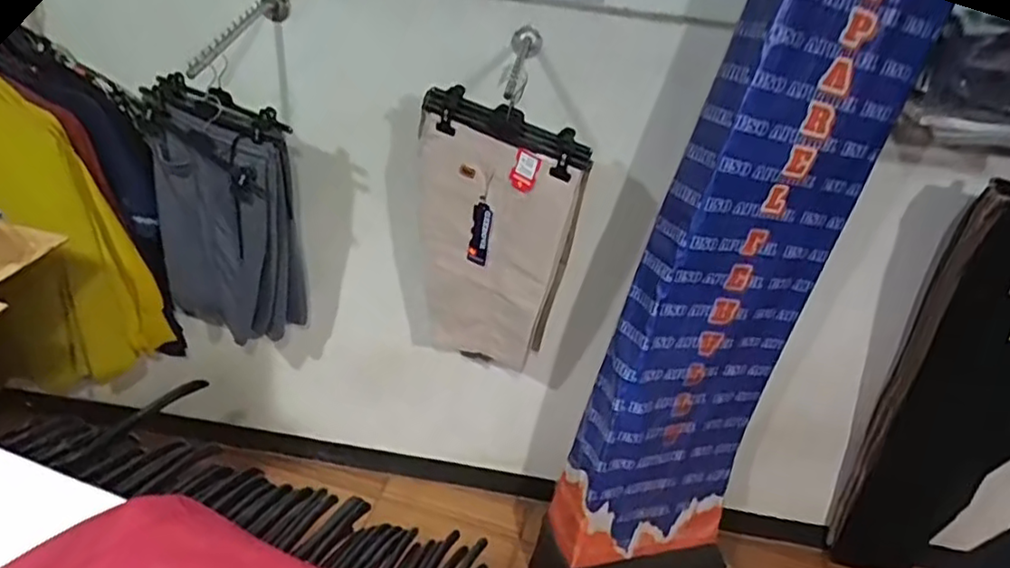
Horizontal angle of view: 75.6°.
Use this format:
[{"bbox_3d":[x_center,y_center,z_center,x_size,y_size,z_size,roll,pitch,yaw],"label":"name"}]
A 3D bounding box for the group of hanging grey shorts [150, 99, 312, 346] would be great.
[{"bbox_3d":[-0.579,-0.116,1.377,0.320,0.503,0.139,21,37,18],"label":"group of hanging grey shorts"}]

